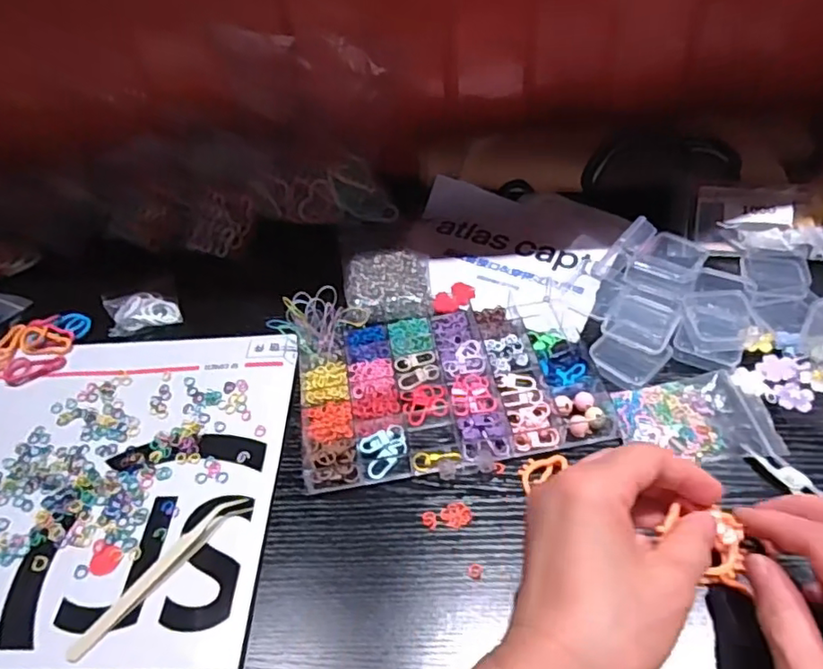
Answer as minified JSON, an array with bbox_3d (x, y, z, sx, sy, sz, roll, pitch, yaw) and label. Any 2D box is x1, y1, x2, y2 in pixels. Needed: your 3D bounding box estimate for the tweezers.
[{"bbox_3d":[-0.148,0.140,0.356,0.019,0.006,0.119,34,60,30],"label":"tweezers"}]

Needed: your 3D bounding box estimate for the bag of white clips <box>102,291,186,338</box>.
[{"bbox_3d":[-0.228,-0.022,0.505,0.056,0.017,0.041,-19,50,-10],"label":"bag of white clips"}]

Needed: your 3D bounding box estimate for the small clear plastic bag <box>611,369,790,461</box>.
[{"bbox_3d":[0.186,0.055,0.396,0.094,0.010,0.064,-10,49,-3],"label":"small clear plastic bag"}]

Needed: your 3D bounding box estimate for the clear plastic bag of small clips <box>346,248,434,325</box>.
[{"bbox_3d":[-0.019,-0.044,0.506,0.070,0.010,0.084,-5,49,2],"label":"clear plastic bag of small clips"}]

